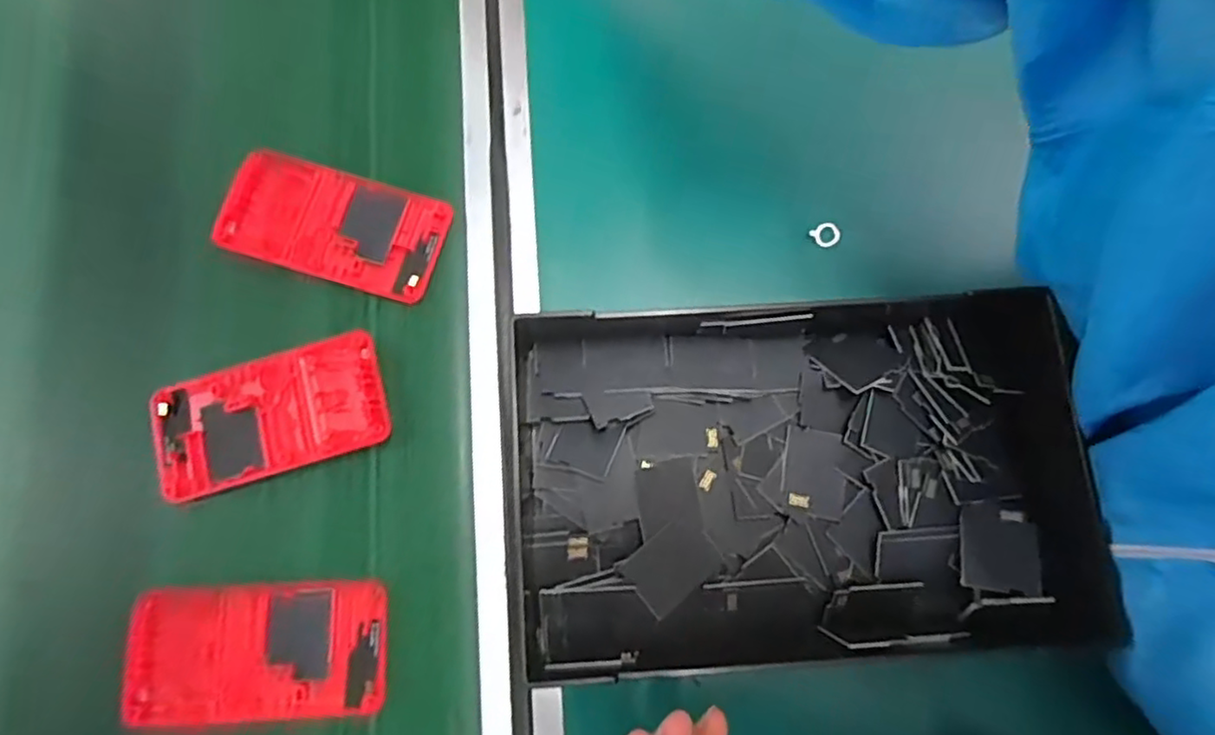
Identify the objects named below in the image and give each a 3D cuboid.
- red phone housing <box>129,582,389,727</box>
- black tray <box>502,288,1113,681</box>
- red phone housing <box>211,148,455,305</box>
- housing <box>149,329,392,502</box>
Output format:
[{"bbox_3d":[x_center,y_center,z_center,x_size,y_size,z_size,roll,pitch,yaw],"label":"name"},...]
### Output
[{"bbox_3d":[-0.171,0.138,0.323,0.123,0.012,0.061,-2,72,-1],"label":"red phone housing"},{"bbox_3d":[0.092,0.049,0.327,0.273,0.045,0.172,-5,77,0],"label":"black tray"},{"bbox_3d":[-0.153,-0.080,0.373,0.119,0.015,0.061,16,78,5],"label":"red phone housing"},{"bbox_3d":[-0.178,0.026,0.349,0.122,0.009,0.061,-17,77,-3],"label":"housing"}]

